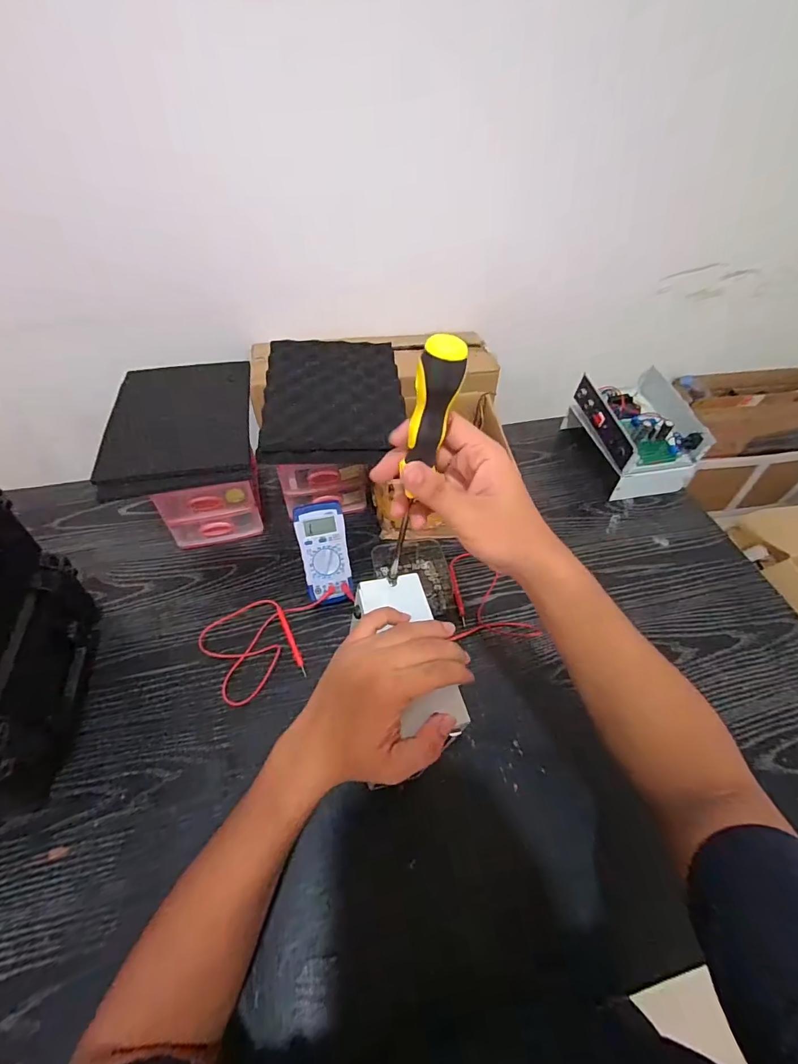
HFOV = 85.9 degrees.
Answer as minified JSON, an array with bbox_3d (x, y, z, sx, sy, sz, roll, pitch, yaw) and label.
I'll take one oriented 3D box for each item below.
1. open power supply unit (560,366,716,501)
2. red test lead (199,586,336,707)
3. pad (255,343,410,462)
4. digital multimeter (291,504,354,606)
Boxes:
[{"bbox_3d":[0.428,-0.183,0.788,0.154,0.114,0.220,-9,52,-10],"label":"open power supply unit"},{"bbox_3d":[-0.182,0.139,0.567,0.145,0.027,0.168,11,52,6],"label":"red test lead"},{"bbox_3d":[-0.097,-0.203,0.638,0.197,0.028,0.263,-3,52,-5],"label":"pad"},{"bbox_3d":[-0.104,0.032,0.605,0.064,0.028,0.142,-9,95,-9],"label":"digital multimeter"}]

